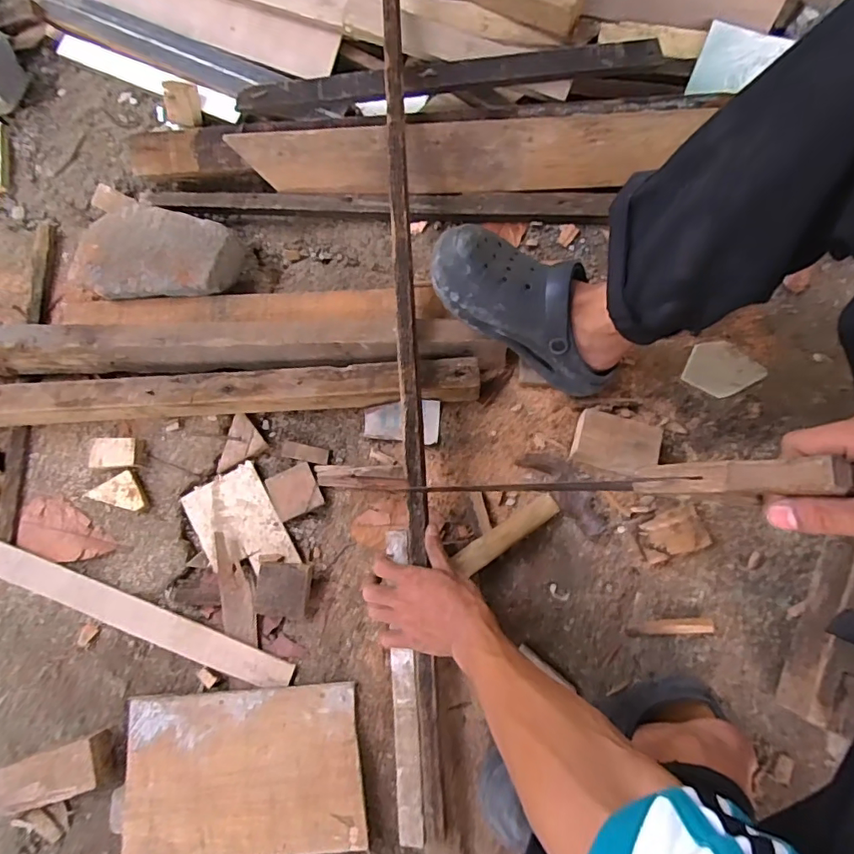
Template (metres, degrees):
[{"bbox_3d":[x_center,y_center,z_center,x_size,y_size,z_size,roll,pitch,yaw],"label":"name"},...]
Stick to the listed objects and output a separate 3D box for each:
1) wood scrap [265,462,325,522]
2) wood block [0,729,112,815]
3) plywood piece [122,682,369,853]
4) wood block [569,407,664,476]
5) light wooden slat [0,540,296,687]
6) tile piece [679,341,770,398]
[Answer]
[{"bbox_3d":[-0.173,0.083,0.686,0.060,0.012,0.061,-25,77,-4],"label":"wood scrap"},{"bbox_3d":[-0.423,0.393,0.593,0.128,0.043,0.053,-19,77,-3],"label":"wood block"},{"bbox_3d":[-0.208,0.391,0.598,0.261,0.015,0.168,-4,76,1],"label":"plywood piece"},{"bbox_3d":[0.235,0.020,0.656,0.103,0.045,0.068,19,78,6],"label":"wood block"},{"bbox_3d":[-0.368,0.231,0.649,0.427,0.013,0.042,20,78,6],"label":"light wooden slat"},{"bbox_3d":[0.393,-0.073,0.694,0.093,0.010,0.072,29,79,8],"label":"tile piece"}]

